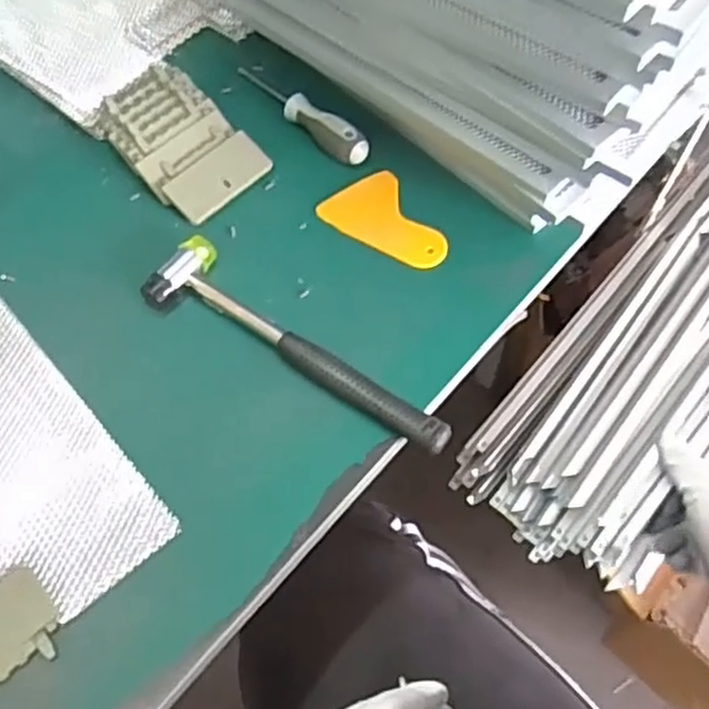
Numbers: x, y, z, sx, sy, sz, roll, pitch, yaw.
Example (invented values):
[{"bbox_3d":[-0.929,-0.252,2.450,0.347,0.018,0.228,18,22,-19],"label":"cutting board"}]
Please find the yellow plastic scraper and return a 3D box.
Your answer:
[{"bbox_3d":[0.026,-0.102,0.574,0.066,0.009,0.104,-35,65,-16],"label":"yellow plastic scraper"}]

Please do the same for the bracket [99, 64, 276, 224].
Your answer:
[{"bbox_3d":[-0.145,-0.175,0.600,0.088,0.030,0.136,-41,67,-19],"label":"bracket"}]

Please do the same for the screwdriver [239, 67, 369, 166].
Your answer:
[{"bbox_3d":[-0.049,-0.210,0.615,0.022,0.032,0.156,-42,67,-19],"label":"screwdriver"}]

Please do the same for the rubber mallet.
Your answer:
[{"bbox_3d":[-0.044,-0.002,0.503,0.244,0.024,0.059,35,68,19],"label":"rubber mallet"}]

